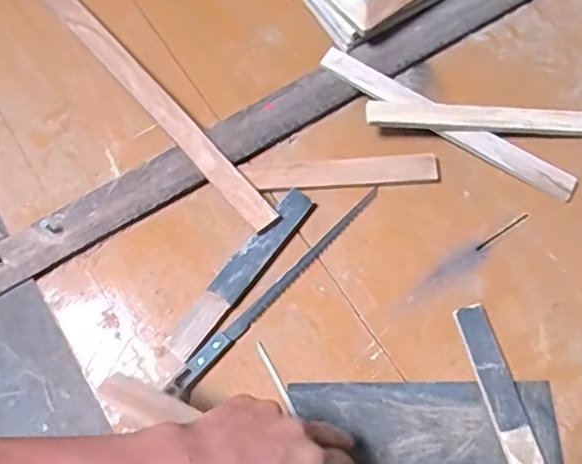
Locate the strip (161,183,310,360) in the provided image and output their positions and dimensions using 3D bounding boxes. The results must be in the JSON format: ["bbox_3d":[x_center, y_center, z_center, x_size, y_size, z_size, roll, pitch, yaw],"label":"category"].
[{"bbox_3d":[-0.049,0.038,0.582,0.029,0.011,0.205,36,73,13],"label":"strip"}]

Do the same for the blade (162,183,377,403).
[{"bbox_3d":[-0.013,0.053,0.582,0.017,0.004,0.283,44,73,4],"label":"blade"}]

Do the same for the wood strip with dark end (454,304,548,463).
[{"bbox_3d":[0.207,0.194,0.517,0.032,0.012,0.265,-15,69,-5],"label":"wood strip with dark end"}]

